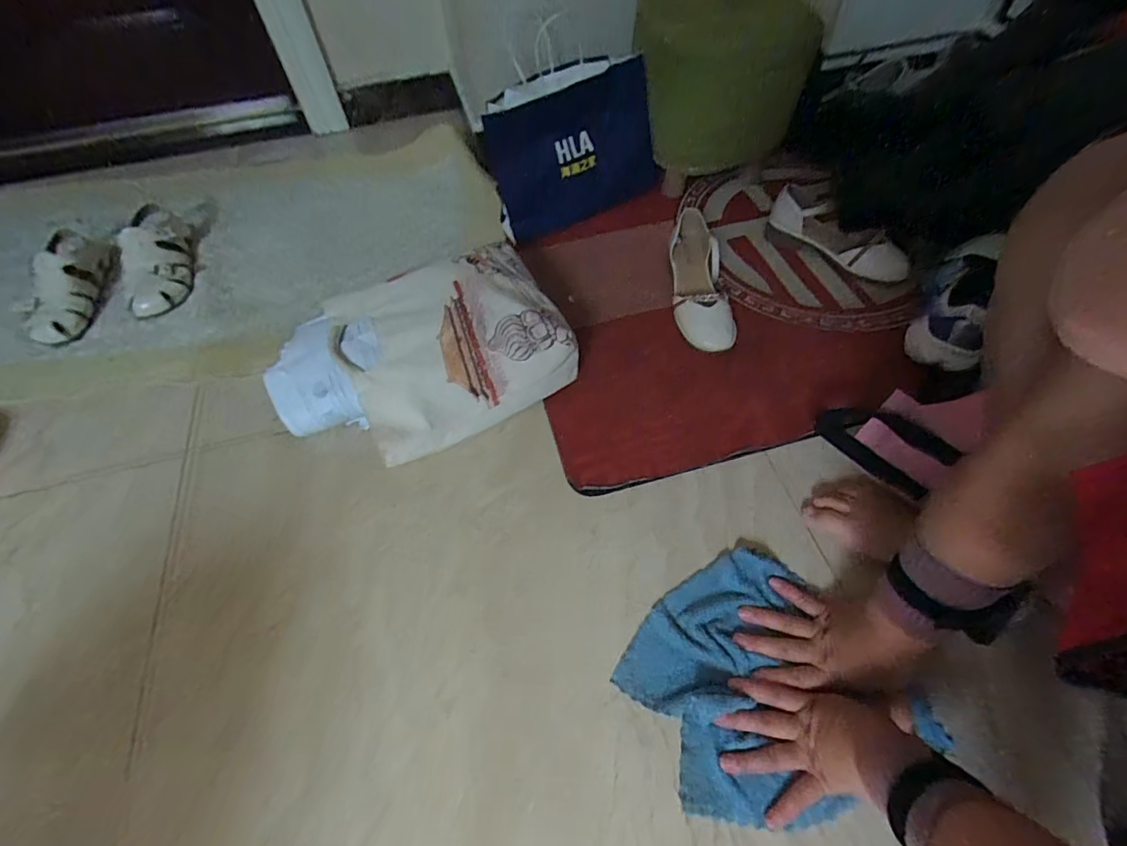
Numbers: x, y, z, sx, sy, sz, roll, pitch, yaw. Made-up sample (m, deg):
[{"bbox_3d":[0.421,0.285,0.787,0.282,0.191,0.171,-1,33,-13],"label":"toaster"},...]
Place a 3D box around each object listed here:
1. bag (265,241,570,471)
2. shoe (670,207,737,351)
[{"bbox_3d":[-0.204,-0.093,0.712,0.408,0.123,0.242,-22,60,-12],"label":"bag"},{"bbox_3d":[0.224,-0.233,0.798,0.094,0.093,0.230,2,58,2],"label":"shoe"}]

